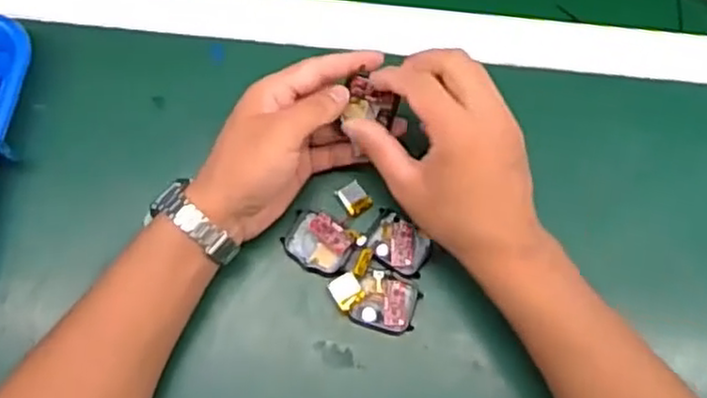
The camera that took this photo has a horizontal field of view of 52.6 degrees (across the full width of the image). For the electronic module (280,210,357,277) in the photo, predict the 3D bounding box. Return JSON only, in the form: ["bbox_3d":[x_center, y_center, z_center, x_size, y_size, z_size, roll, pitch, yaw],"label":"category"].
[{"bbox_3d":[-0.024,0.030,0.493,0.047,0.009,0.038,39,76,9],"label":"electronic module"}]

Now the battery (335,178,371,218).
[{"bbox_3d":[0.000,-0.001,0.505,0.018,0.004,0.023,-33,77,-11],"label":"battery"}]

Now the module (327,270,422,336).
[{"bbox_3d":[0.014,0.068,0.484,0.059,0.010,0.037,15,73,2],"label":"module"}]

